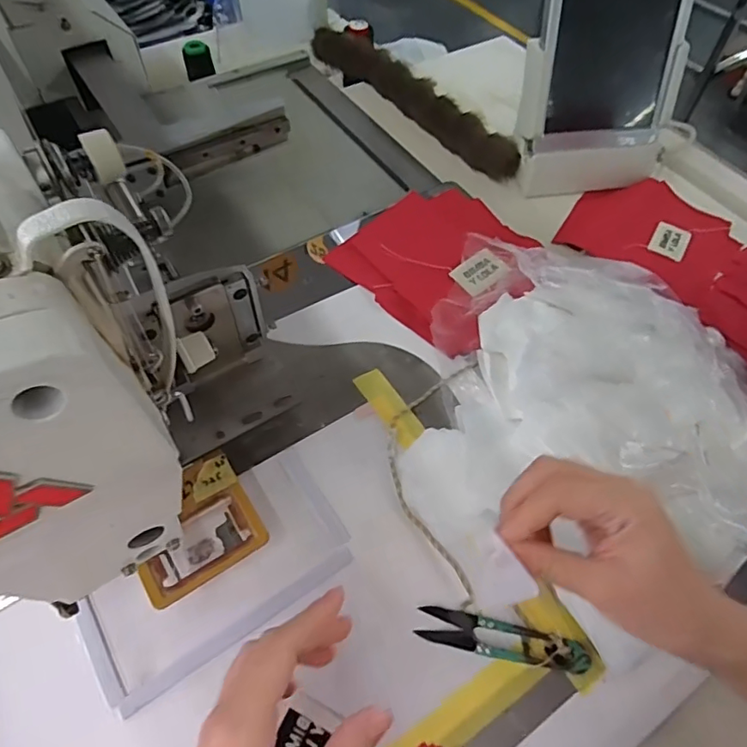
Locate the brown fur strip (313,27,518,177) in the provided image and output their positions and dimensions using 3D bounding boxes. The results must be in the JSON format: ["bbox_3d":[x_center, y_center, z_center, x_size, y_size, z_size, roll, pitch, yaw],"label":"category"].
[{"bbox_3d":[0.037,-0.362,0.690,0.043,0.050,0.394,-30,64,-19],"label":"brown fur strip"}]

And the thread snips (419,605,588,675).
[{"bbox_3d":[0.081,0.167,0.340,0.102,0.013,0.021,12,57,5],"label":"thread snips"}]

